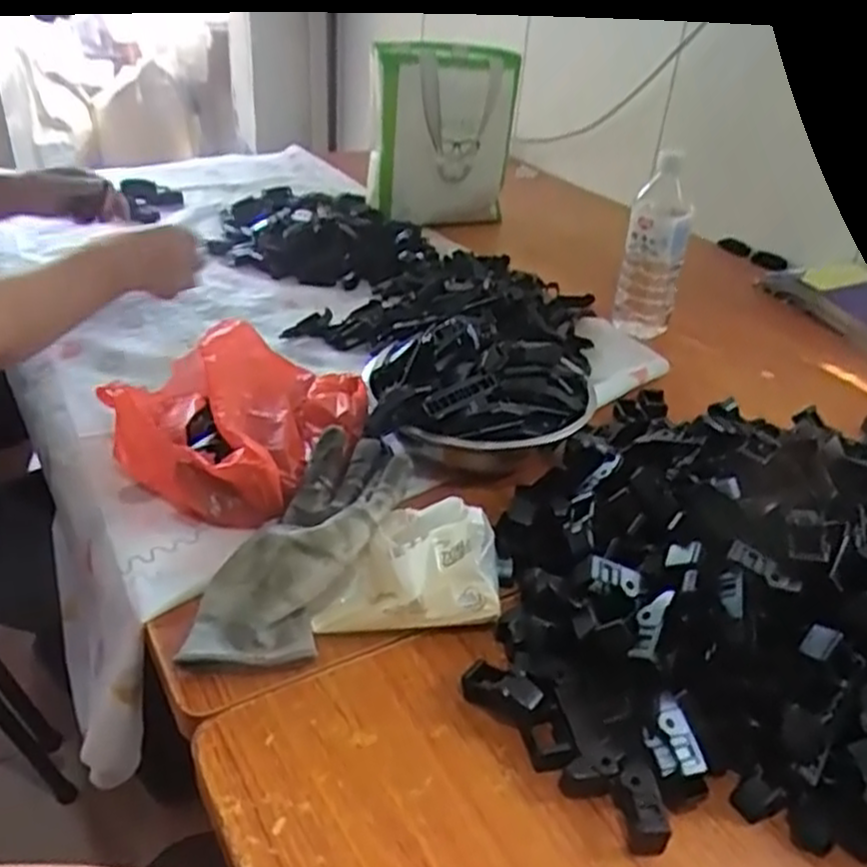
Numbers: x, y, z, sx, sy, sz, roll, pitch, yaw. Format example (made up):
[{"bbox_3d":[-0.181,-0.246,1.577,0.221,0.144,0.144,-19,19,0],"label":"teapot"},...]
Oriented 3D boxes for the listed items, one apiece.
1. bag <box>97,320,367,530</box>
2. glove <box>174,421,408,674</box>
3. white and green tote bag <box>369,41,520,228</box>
[{"bbox_3d":[-0.171,-0.017,0.676,0.214,0.086,0.172,22,37,25],"label":"bag"},{"bbox_3d":[-0.088,0.078,0.562,0.091,0.060,0.222,16,35,17],"label":"glove"},{"bbox_3d":[0.016,-0.446,1.181,0.209,0.265,0.090,-3,49,-11],"label":"white and green tote bag"}]

